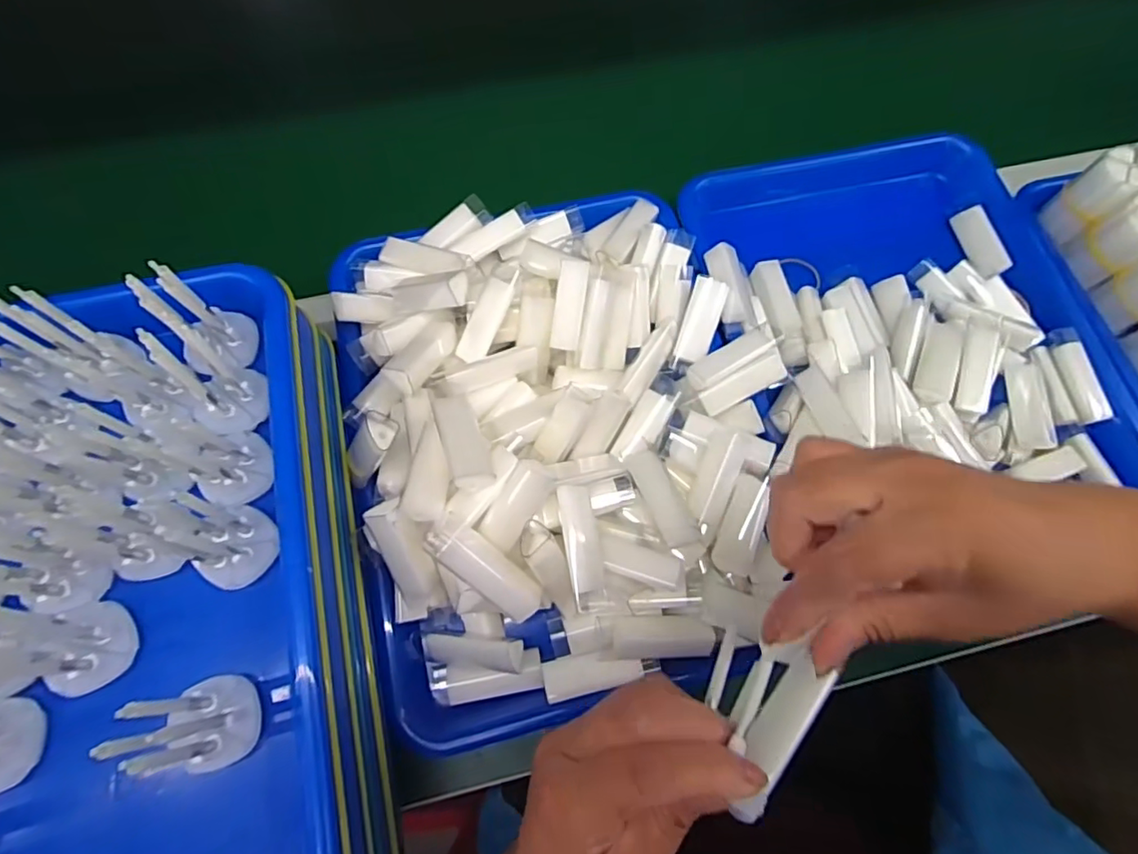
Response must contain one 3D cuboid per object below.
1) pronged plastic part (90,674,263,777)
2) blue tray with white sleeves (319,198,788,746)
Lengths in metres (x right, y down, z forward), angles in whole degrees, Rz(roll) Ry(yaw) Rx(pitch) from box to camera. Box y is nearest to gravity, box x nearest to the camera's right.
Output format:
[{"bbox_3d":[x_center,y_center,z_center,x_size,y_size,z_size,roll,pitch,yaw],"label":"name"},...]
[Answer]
[{"bbox_3d":[-0.152,0.119,0.220,0.036,0.065,0.034,-19,72,-8],"label":"pronged plastic part"},{"bbox_3d":[-0.001,-0.006,0.345,0.261,0.074,0.322,-13,72,-6],"label":"blue tray with white sleeves"}]

